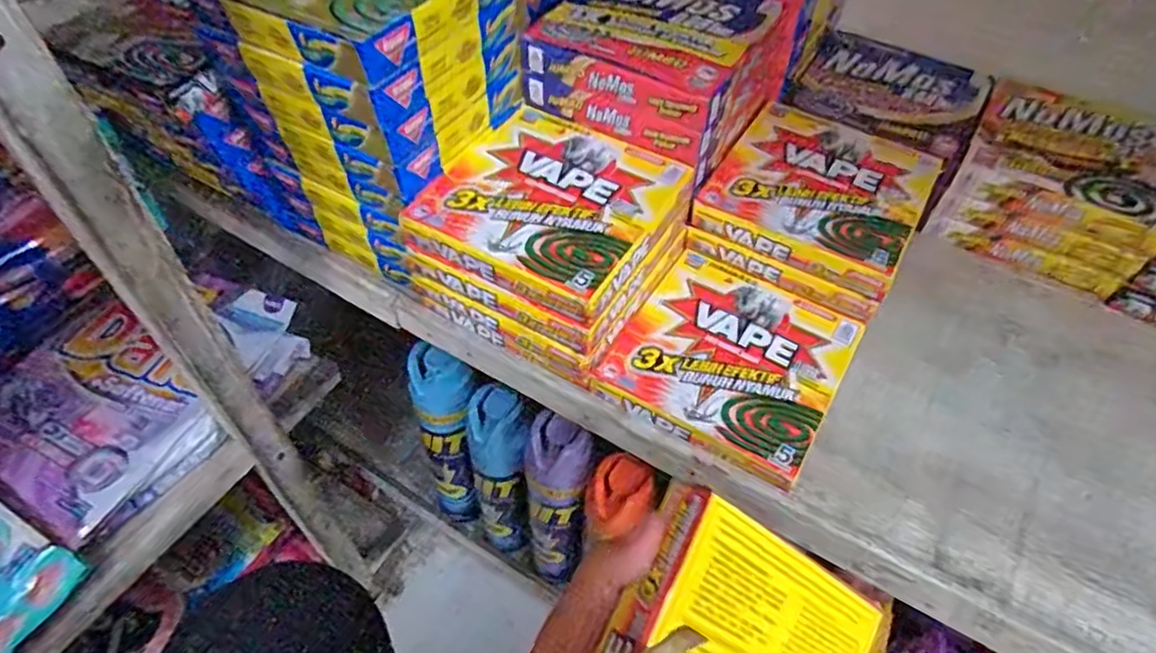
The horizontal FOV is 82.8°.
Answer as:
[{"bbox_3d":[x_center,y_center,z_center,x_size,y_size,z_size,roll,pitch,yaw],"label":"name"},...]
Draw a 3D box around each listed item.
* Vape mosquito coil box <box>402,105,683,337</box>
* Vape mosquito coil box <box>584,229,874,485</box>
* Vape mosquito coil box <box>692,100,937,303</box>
[{"bbox_3d":[-0.017,-0.077,0.413,0.136,0.027,0.136,26,54,17],"label":"Vape mosquito coil box"},{"bbox_3d":[0.097,0.022,0.425,0.133,0.028,0.132,28,55,19],"label":"Vape mosquito coil box"},{"bbox_3d":[0.170,-0.096,0.460,0.132,0.022,0.142,27,54,18],"label":"Vape mosquito coil box"}]

